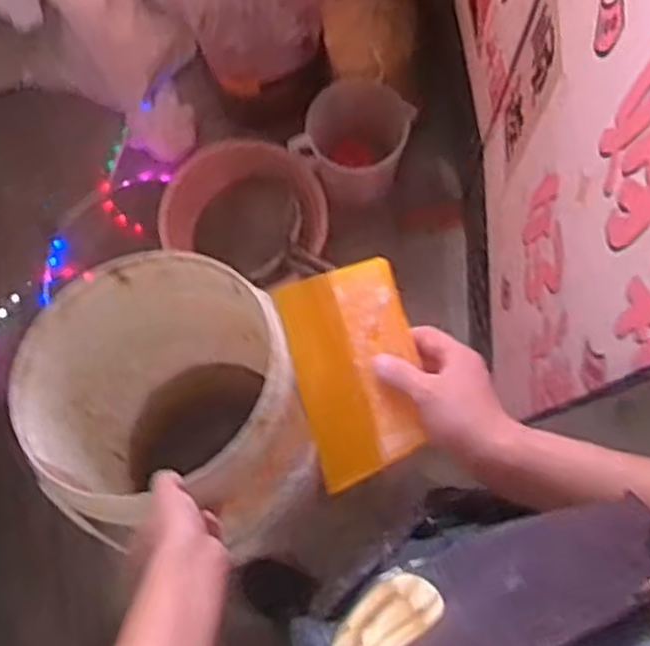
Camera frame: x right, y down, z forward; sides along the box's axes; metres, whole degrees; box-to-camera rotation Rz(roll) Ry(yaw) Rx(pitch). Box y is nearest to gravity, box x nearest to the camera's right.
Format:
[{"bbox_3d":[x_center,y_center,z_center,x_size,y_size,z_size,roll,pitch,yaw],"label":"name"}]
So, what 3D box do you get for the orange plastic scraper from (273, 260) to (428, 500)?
[{"bbox_3d":[0.026,0.041,0.699,0.112,0.015,0.182,-20,76,17],"label":"orange plastic scraper"}]

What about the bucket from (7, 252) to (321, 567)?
[{"bbox_3d":[-0.190,0.095,0.983,0.296,0.304,0.317,-4,78,1],"label":"bucket"}]

